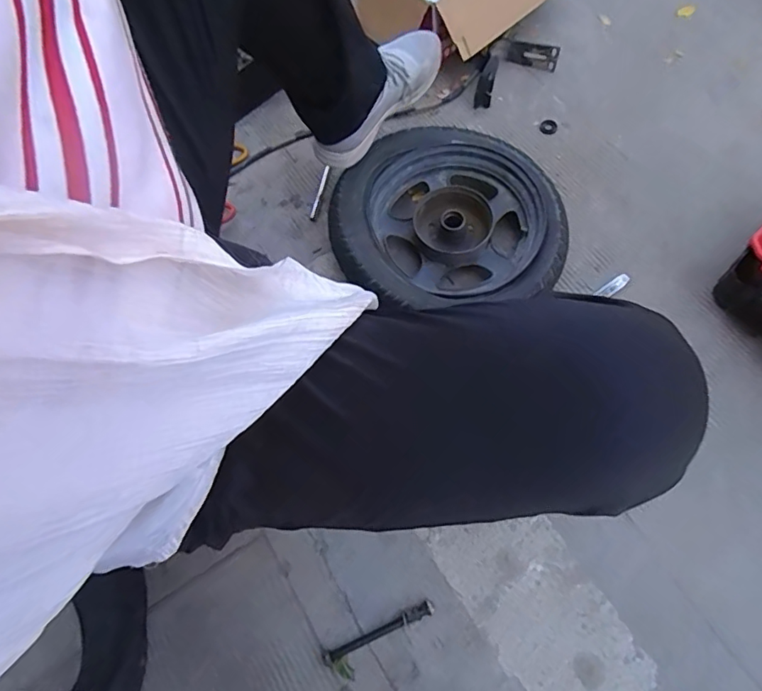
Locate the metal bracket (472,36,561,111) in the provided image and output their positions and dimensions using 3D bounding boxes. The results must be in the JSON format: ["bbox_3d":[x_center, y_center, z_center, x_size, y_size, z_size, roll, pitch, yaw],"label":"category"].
[{"bbox_3d":[0.240,-0.491,0.949,0.128,0.046,0.169,20,69,10],"label":"metal bracket"}]

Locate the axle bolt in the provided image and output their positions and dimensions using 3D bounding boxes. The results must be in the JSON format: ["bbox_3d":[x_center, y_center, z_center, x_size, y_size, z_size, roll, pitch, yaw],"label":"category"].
[{"bbox_3d":[-0.003,0.345,0.630,0.143,0.014,0.016,-23,68,-8],"label":"axle bolt"}]

